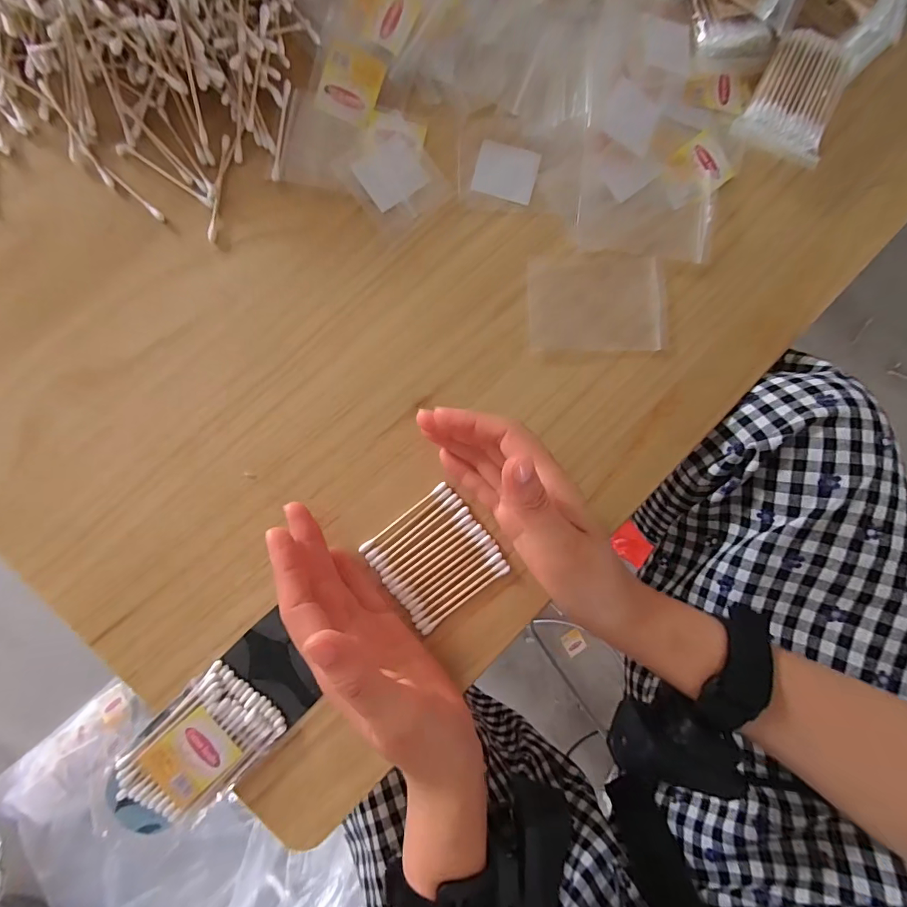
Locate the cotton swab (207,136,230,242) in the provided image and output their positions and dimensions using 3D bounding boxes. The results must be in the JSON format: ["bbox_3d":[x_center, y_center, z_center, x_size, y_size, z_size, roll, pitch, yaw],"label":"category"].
[{"bbox_3d":[-0.150,-0.170,0.273,0.005,0.005,0.069,8,86,-4],"label":"cotton swab"}]

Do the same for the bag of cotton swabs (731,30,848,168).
[{"bbox_3d":[0.250,-0.259,0.309,0.059,0.017,0.080,25,85,-2],"label":"bag of cotton swabs"}]

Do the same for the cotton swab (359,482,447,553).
[{"bbox_3d":[-0.032,0.040,0.272,0.068,0.004,0.005,-38,90,-6],"label":"cotton swab"}]

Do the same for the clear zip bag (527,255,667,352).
[{"bbox_3d":[0.101,-0.104,0.295,0.098,0.004,0.065,-2,86,-5],"label":"clear zip bag"}]

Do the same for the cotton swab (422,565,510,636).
[{"bbox_3d":[0.009,0.093,0.272,0.067,0.004,0.005,-35,89,-6],"label":"cotton swab"}]

